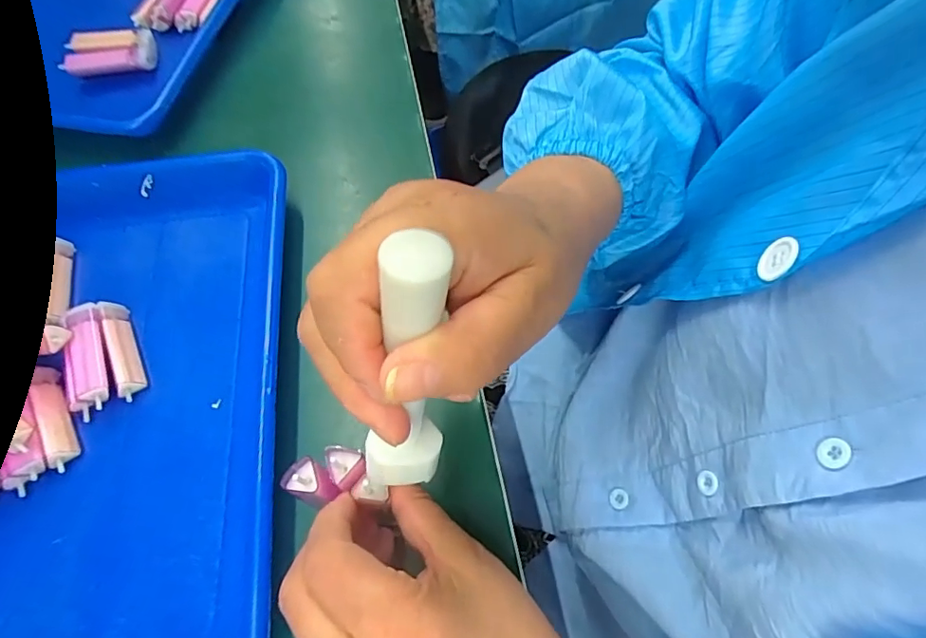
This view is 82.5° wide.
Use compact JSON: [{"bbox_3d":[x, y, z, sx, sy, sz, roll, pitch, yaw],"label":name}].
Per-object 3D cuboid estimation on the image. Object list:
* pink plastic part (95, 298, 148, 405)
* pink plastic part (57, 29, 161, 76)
[{"bbox_3d":[-0.207,0.016,0.321,0.014,0.015,0.067,-23,63,-9],"label":"pink plastic part"},{"bbox_3d":[-0.297,-0.225,0.445,0.069,0.018,0.043,-9,62,-1],"label":"pink plastic part"}]

